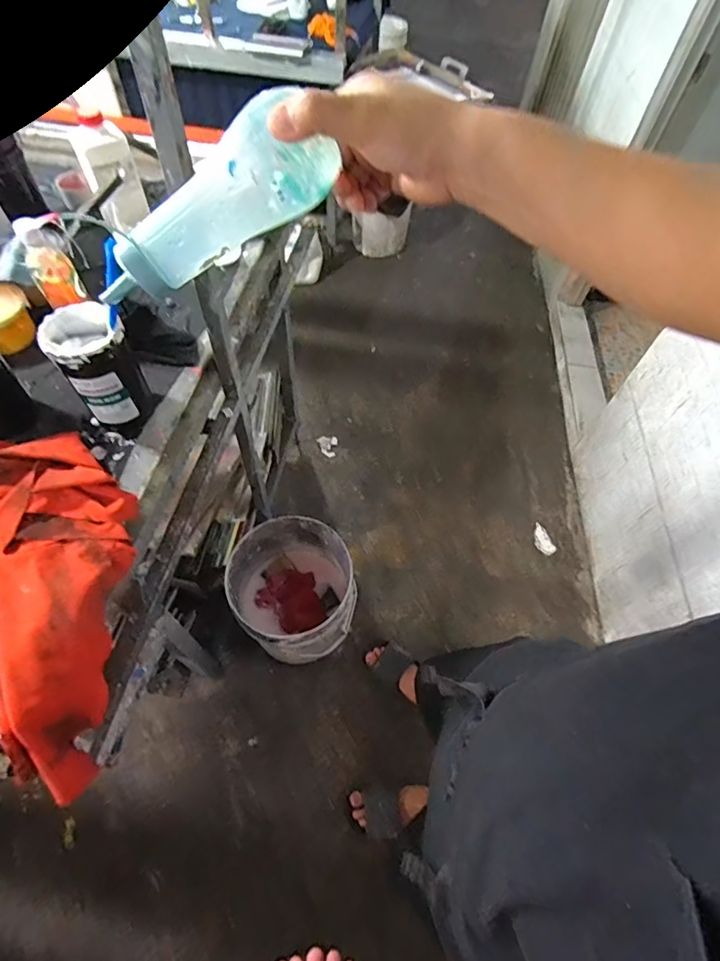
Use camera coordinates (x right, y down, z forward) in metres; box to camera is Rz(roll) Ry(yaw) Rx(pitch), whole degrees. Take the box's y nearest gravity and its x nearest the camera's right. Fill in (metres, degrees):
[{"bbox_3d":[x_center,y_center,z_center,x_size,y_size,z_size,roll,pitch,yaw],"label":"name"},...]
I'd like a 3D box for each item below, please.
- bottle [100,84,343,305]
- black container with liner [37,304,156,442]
[{"bbox_3d":[-0.098,-0.189,0.331,0.171,0.056,0.045,-32,63,6],"label":"bottle"},{"bbox_3d":[-0.384,-0.162,0.719,0.106,0.164,0.117,-29,64,-19],"label":"black container with liner"}]

